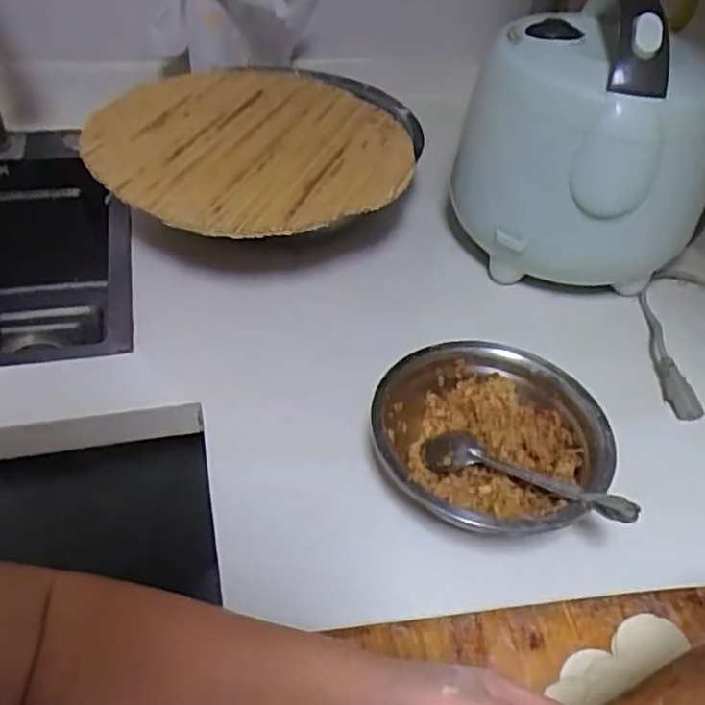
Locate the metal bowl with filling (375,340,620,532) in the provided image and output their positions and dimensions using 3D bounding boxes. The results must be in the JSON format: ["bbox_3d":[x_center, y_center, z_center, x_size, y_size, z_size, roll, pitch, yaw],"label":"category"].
[{"bbox_3d":[0.099,0.068,0.507,0.160,0.061,0.160,3,43,-3],"label":"metal bowl with filling"}]

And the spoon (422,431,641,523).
[{"bbox_3d":[0.118,0.087,0.483,0.167,0.018,0.032,13,37,41],"label":"spoon"}]

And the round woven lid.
[{"bbox_3d":[-0.101,-0.220,0.697,0.313,0.022,0.324,3,43,-3],"label":"round woven lid"}]

